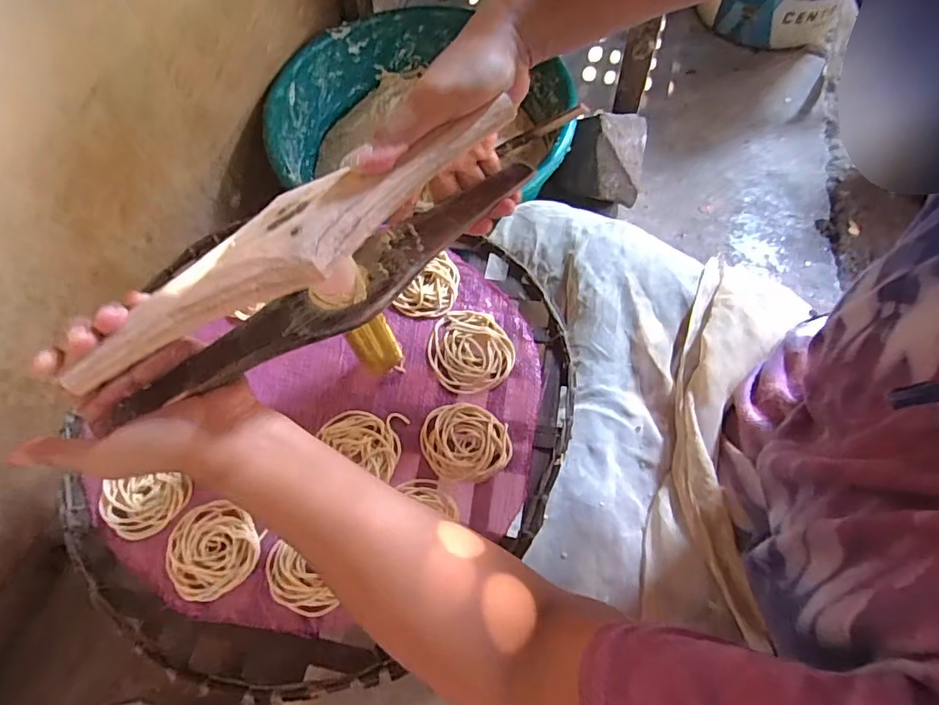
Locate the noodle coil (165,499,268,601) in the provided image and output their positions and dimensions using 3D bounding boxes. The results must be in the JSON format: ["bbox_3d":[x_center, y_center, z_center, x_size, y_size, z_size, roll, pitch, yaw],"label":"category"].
[{"bbox_3d":[-0.186,0.140,0.372,0.065,0.005,0.065,-1,62,1],"label":"noodle coil"}]

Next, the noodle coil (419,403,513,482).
[{"bbox_3d":[-0.003,0.068,0.399,0.069,0.006,0.059,5,63,4],"label":"noodle coil"}]

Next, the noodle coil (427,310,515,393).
[{"bbox_3d":[-0.002,-0.003,0.435,0.067,0.007,0.075,-33,66,-15],"label":"noodle coil"}]

